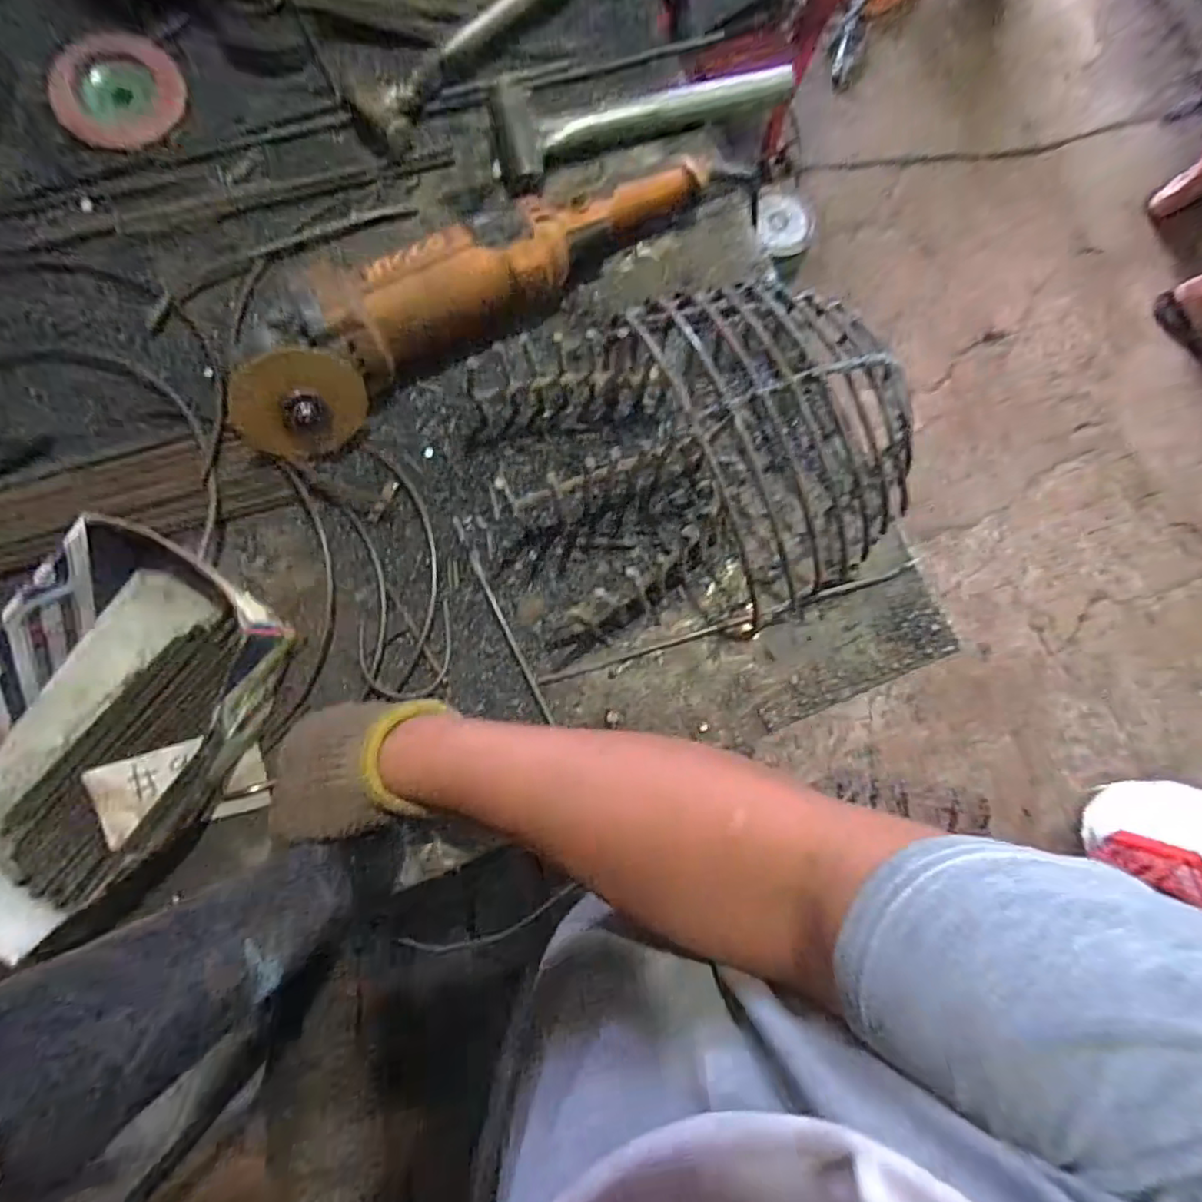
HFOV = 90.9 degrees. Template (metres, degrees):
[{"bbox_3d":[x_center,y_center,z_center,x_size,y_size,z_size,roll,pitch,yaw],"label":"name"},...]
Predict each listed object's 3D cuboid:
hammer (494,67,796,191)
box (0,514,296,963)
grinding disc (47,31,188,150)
[{"bbox_3d":[0.030,-0.402,0.475,0.240,0.031,0.065,-22,84,-7],"label":"hammer"},{"bbox_3d":[-0.309,0.080,0.372,0.154,0.066,0.234,33,81,1],"label":"box"},{"bbox_3d":[-0.378,-0.400,0.463,0.093,0.011,0.092,1,82,-4],"label":"grinding disc"}]

